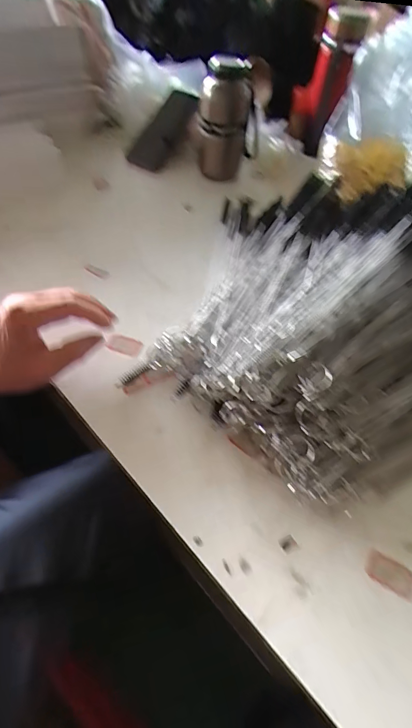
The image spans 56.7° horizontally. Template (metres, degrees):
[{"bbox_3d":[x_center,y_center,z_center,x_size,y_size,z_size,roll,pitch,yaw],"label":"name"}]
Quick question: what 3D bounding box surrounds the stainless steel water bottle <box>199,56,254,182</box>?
[{"bbox_3d":[0.033,-0.372,0.605,0.088,0.163,0.094,5,52,-1],"label":"stainless steel water bottle"}]

